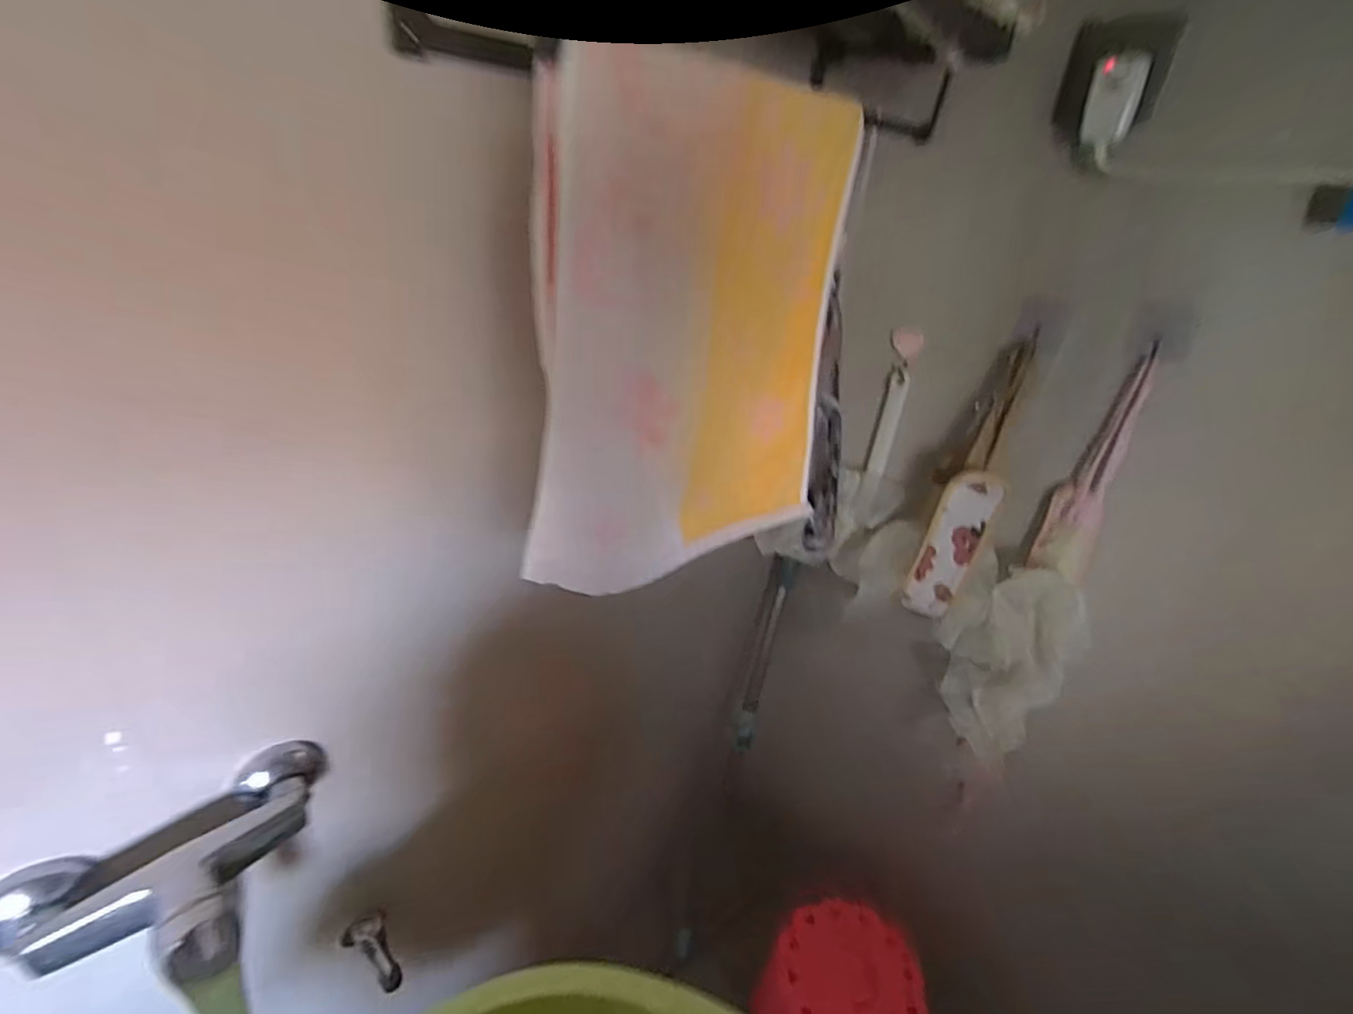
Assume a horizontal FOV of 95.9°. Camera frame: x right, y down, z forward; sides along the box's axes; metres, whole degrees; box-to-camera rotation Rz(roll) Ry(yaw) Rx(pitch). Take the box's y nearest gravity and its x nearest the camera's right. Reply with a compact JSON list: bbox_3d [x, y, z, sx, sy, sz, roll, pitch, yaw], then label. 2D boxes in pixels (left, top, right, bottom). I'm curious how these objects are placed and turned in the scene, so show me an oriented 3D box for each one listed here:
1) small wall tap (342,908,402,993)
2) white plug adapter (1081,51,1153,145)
[{"bbox_3d":[-0.312,0.469,0.638,0.041,0.086,0.032,-24,10,-33],"label":"small wall tap"},{"bbox_3d":[0.420,-0.393,0.588,0.046,0.071,0.019,23,40,24],"label":"white plug adapter"}]

